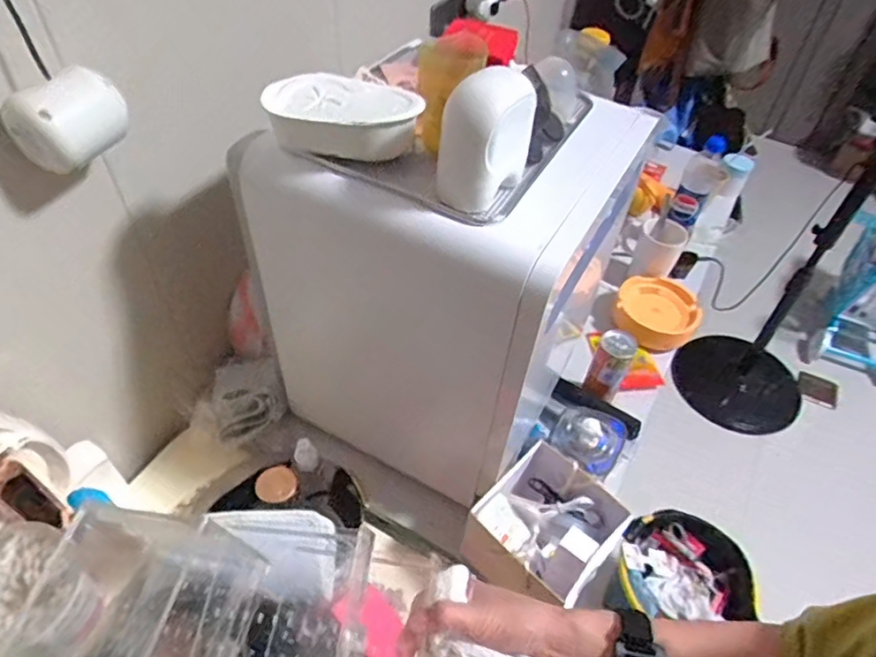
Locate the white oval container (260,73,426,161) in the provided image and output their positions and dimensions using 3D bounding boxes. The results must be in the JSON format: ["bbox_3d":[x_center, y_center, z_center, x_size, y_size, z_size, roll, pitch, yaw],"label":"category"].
[{"bbox_3d":[-0.085,-0.192,0.522,0.140,0.042,0.094,5,48,1],"label":"white oval container"}]

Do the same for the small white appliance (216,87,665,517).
[{"bbox_3d":[0.012,-0.078,0.728,0.336,0.413,0.360,24,51,18],"label":"small white appliance"}]

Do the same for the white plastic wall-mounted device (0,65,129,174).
[{"bbox_3d":[-0.323,-0.186,0.507,0.053,0.063,0.086,20,50,15],"label":"white plastic wall-mounted device"}]

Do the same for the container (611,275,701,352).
[{"bbox_3d":[0.380,-0.029,1.009,0.137,0.046,0.144,2,48,-2],"label":"container"}]

